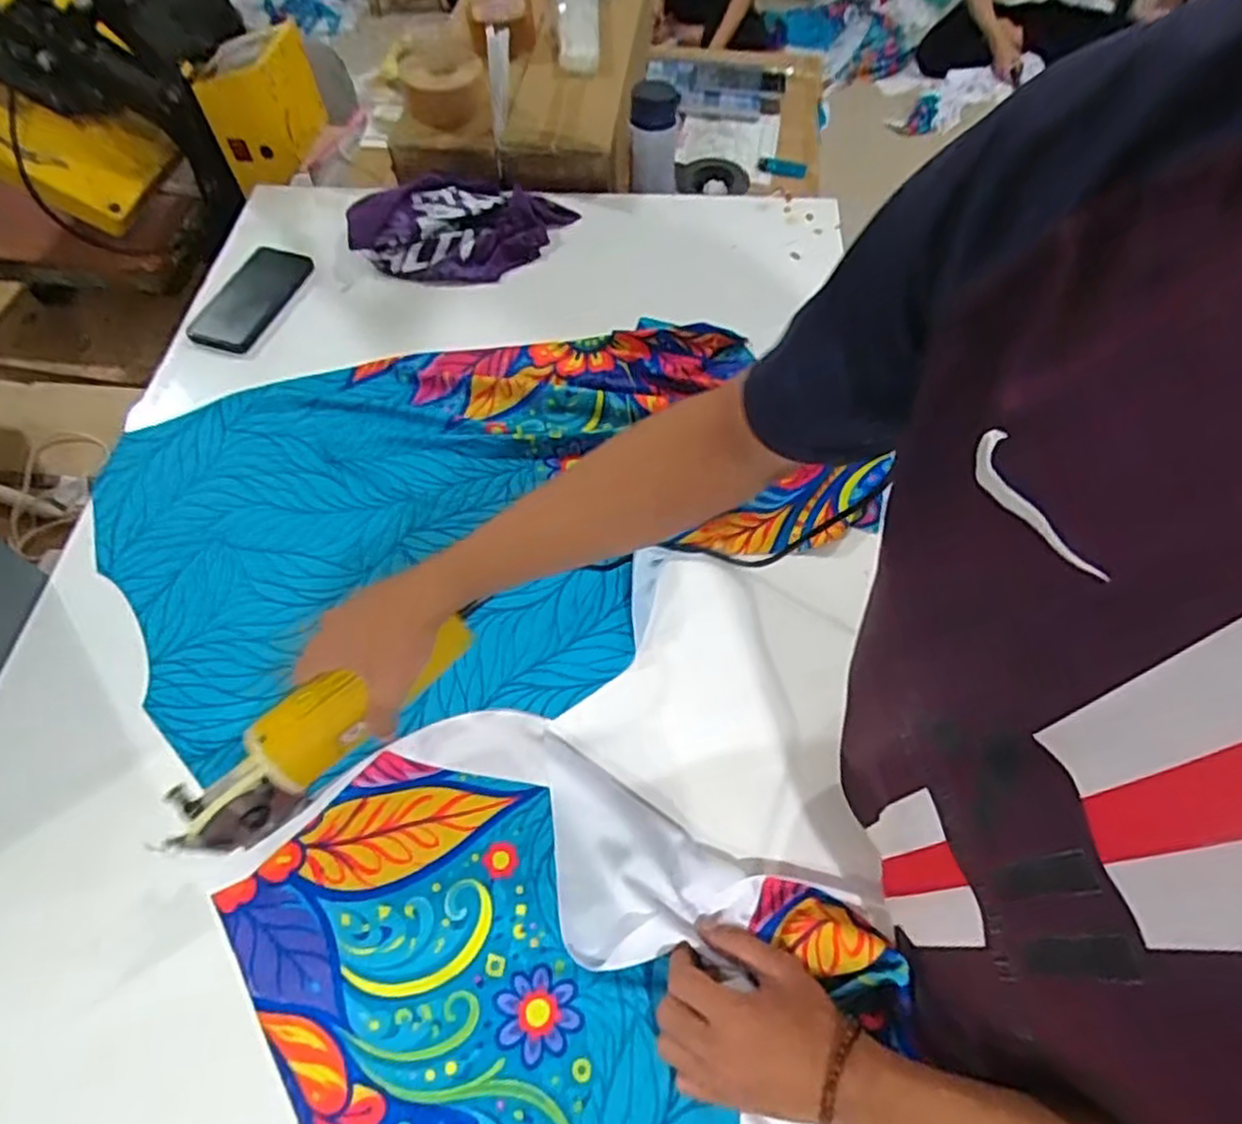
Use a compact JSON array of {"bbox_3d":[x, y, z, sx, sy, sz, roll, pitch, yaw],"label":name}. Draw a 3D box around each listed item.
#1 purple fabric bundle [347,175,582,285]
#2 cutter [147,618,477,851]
[{"bbox_3d":[-0.207,-0.419,0.924,0.269,0.056,0.148,7,59,4],"label":"purple fabric bundle"},{"bbox_3d":[-0.218,0.123,0.547,0.246,0.069,0.052,-38,65,-5],"label":"cutter"}]

